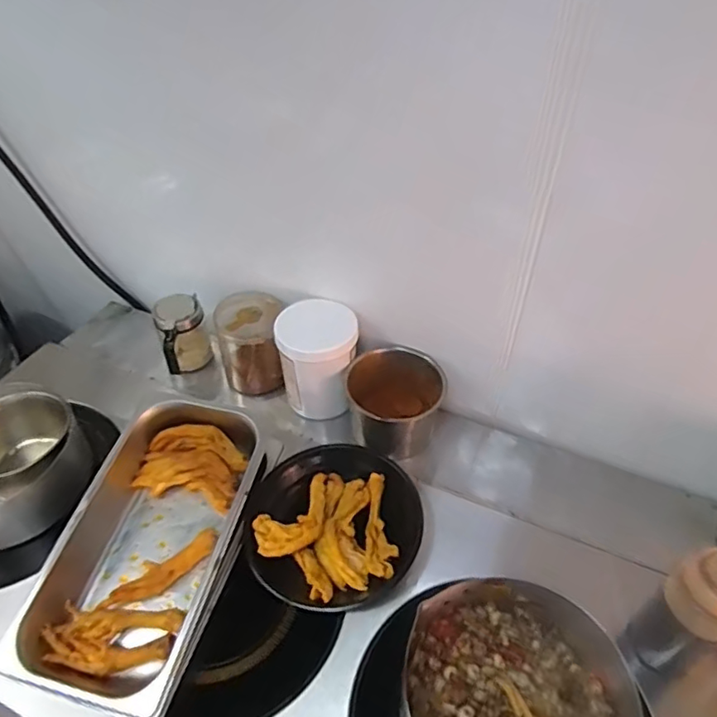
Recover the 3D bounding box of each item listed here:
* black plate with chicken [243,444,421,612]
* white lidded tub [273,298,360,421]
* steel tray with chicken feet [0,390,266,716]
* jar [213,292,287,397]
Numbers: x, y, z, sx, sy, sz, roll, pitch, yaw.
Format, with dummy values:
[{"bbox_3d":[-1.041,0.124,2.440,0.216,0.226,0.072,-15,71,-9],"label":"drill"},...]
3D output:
[{"bbox_3d":[-0.030,0.186,0.627,0.192,0.051,0.183,29,52,26],"label":"black plate with chicken"},{"bbox_3d":[-0.056,0.005,0.793,0.109,0.144,0.098,-4,45,-4],"label":"white lidded tub"},{"bbox_3d":[-0.220,0.197,0.615,0.173,0.083,0.306,10,46,10],"label":"steel tray with chicken feet"},{"bbox_3d":[-0.158,-0.018,0.847,0.093,0.141,0.095,0,45,0],"label":"jar"}]

